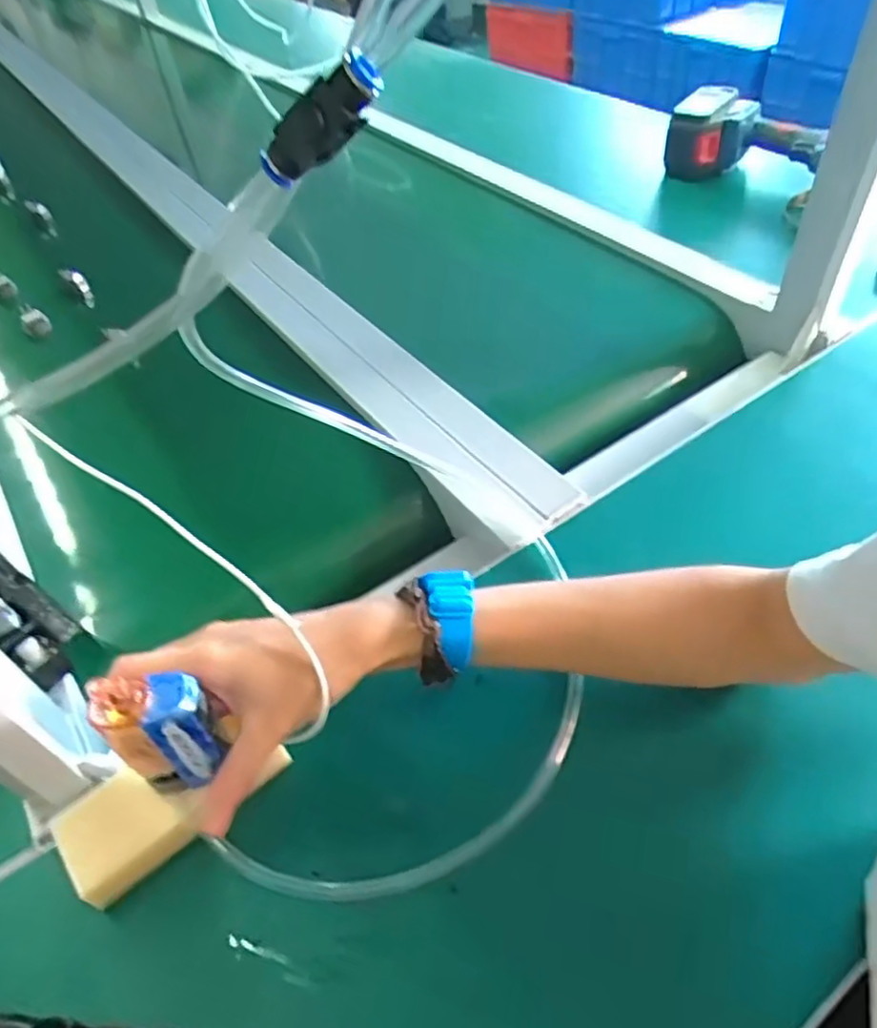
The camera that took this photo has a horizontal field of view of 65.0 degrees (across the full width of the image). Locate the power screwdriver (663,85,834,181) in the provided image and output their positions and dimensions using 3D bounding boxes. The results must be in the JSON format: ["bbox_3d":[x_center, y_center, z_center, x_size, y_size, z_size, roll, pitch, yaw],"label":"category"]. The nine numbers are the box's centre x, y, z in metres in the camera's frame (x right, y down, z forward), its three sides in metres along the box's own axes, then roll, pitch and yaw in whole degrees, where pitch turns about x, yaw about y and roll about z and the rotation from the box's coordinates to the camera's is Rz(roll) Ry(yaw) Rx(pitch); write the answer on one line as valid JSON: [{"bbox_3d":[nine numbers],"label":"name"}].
[{"bbox_3d":[0.381,-0.465,0.851,0.182,0.078,0.090,13,50,18],"label":"power screwdriver"}]

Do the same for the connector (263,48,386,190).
[{"bbox_3d":[-0.037,-0.128,0.224,0.049,0.018,0.016,-30,33,34],"label":"connector"}]

